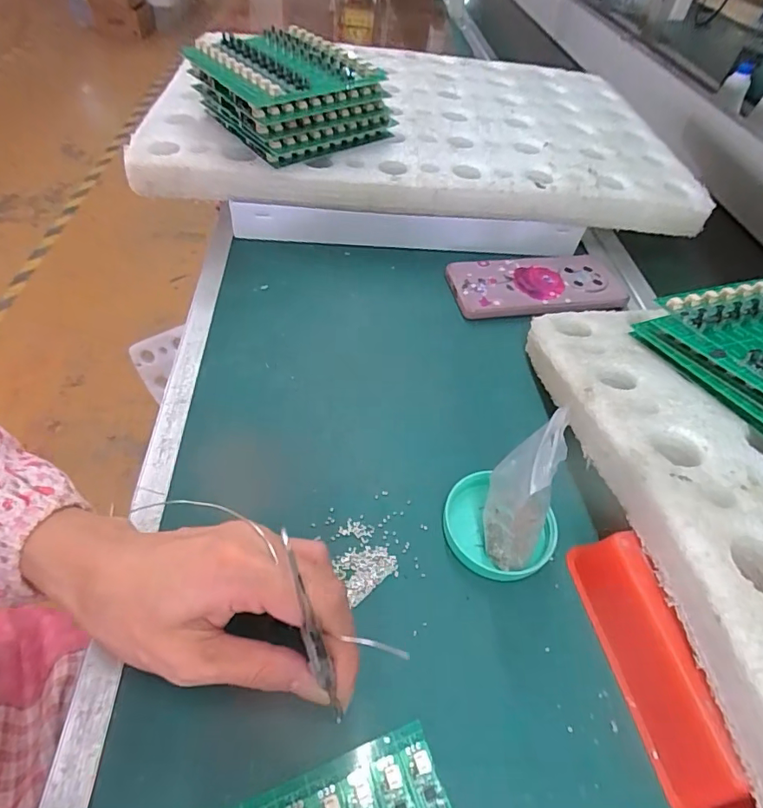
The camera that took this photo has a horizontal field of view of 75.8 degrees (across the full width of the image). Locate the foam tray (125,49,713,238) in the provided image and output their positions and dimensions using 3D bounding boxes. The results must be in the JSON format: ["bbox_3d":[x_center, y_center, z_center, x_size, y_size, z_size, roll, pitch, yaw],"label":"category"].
[{"bbox_3d":[0.041,-0.328,0.557,0.546,0.040,0.360,2,49,-4],"label":"foam tray"}]

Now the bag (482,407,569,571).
[{"bbox_3d":[0.080,0.047,0.269,0.038,0.088,0.056,7,49,0],"label":"bag"}]

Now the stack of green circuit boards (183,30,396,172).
[{"bbox_3d":[-0.085,-0.295,0.463,0.142,0.061,0.140,-28,57,-26],"label":"stack of green circuit boards"}]

